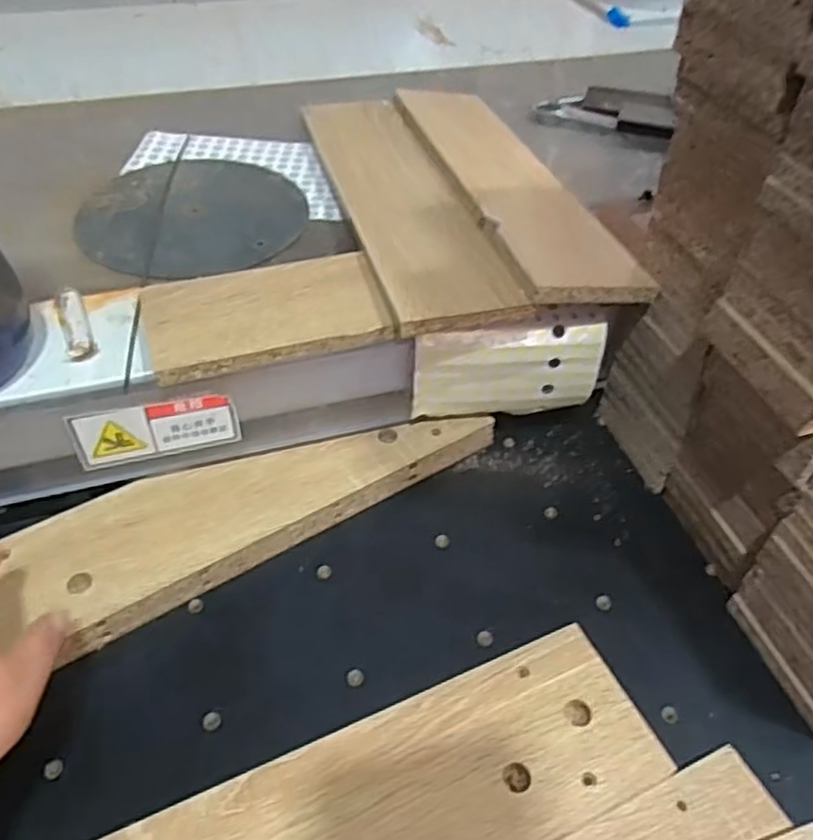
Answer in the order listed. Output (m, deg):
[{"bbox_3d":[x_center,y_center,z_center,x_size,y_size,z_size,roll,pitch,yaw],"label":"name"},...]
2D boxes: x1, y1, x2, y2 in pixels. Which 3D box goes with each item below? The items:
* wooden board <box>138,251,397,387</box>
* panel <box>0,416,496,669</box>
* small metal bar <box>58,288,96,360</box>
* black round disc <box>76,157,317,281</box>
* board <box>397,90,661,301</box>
[{"bbox_3d":[-0.093,-0.073,0.473,0.151,0.016,0.091,-12,47,-14],"label":"wooden board"},{"bbox_3d":[-0.093,0.059,0.489,0.332,0.028,0.090,-19,49,-21],"label":"panel"},{"bbox_3d":[-0.215,-0.063,0.464,0.017,0.010,0.069,-19,49,-20],"label":"small metal bar"},{"bbox_3d":[-0.172,-0.167,0.579,0.173,0.006,0.175,1,45,-1],"label":"black round disc"},{"bbox_3d":[0.075,-0.198,0.577,0.093,0.012,0.353,-6,45,-17],"label":"board"}]

